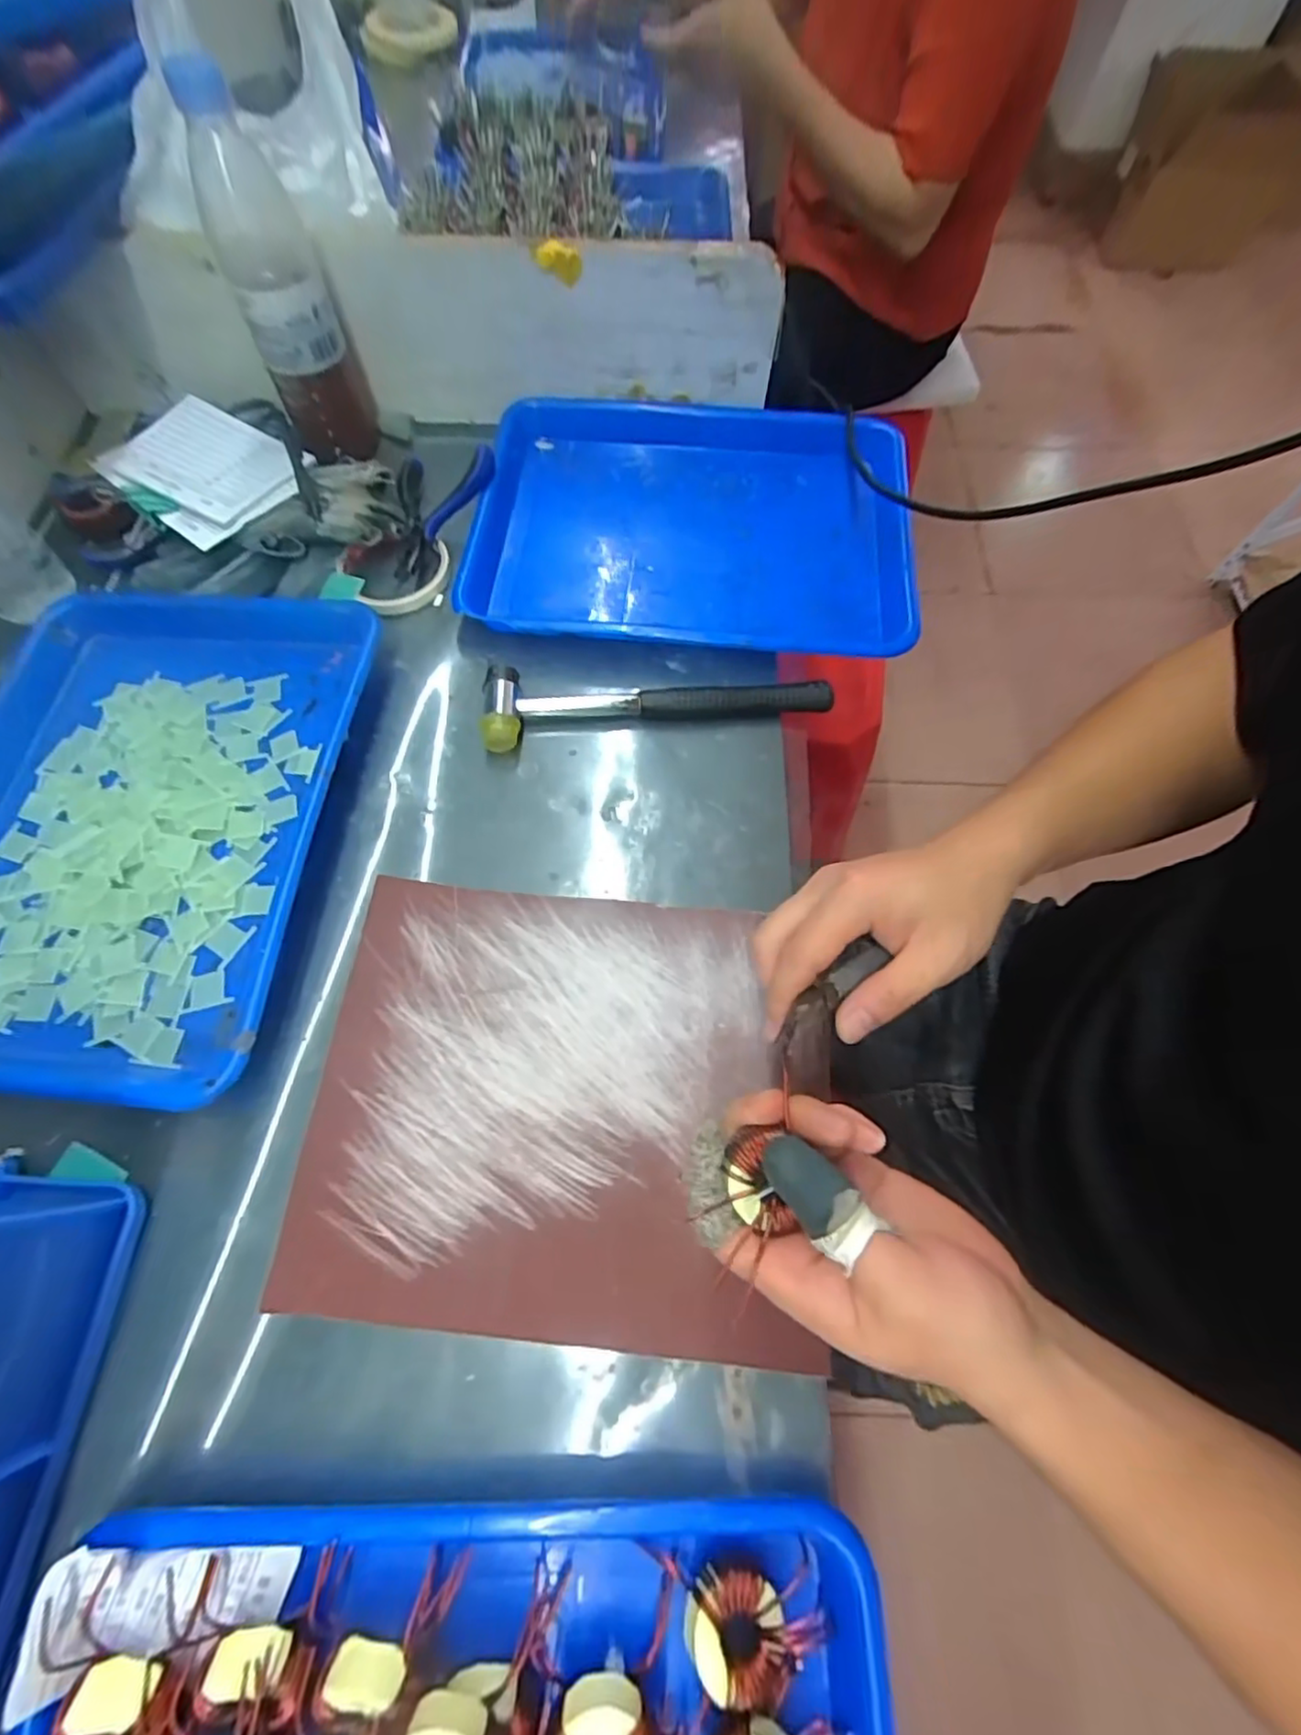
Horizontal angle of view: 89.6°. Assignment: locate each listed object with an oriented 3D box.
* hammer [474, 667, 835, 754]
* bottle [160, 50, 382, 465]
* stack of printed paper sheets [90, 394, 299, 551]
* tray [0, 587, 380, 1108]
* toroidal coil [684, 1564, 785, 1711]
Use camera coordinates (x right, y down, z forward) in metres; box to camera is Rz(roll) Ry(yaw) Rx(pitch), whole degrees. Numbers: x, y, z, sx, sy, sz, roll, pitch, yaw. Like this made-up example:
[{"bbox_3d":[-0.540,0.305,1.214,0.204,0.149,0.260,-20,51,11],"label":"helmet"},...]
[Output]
[{"bbox_3d":[0.003,-0.121,0.464,0.240,0.027,0.054,-8,67,-4],"label":"hammer"},{"bbox_3d":[-0.258,-0.403,0.472,0.068,0.213,0.058,-23,69,-10],"label":"bottle"},{"bbox_3d":[-0.352,-0.316,0.514,0.148,0.006,0.108,35,71,13],"label":"stack of printed paper sheets"},{"bbox_3d":[-0.334,-0.037,0.405,0.272,0.032,0.329,3,67,1],"label":"tray"},{"bbox_3d":[0.033,0.310,0.265,0.037,0.015,0.037,0,67,0],"label":"toroidal coil"}]

